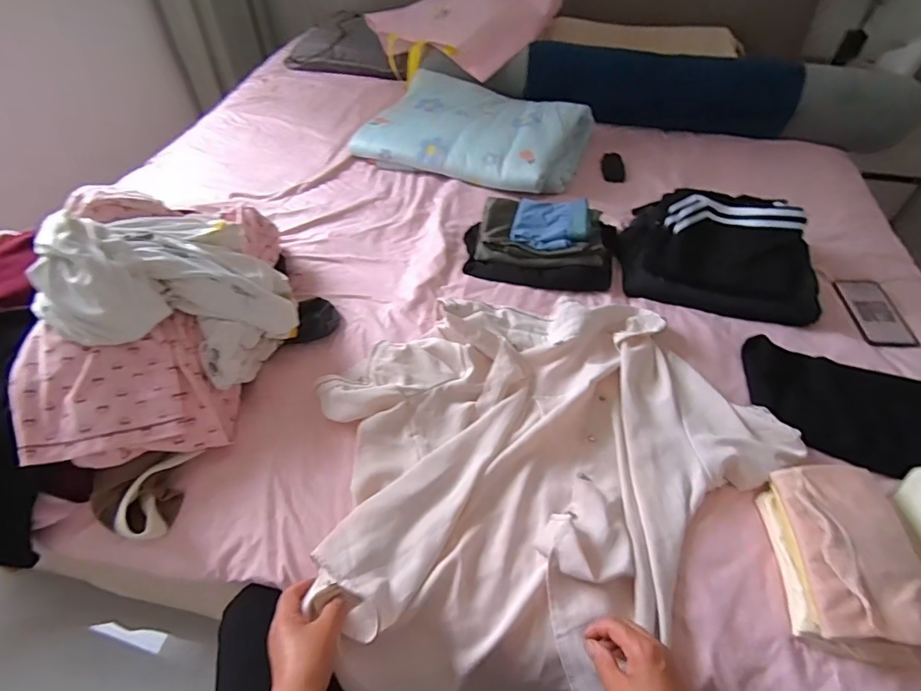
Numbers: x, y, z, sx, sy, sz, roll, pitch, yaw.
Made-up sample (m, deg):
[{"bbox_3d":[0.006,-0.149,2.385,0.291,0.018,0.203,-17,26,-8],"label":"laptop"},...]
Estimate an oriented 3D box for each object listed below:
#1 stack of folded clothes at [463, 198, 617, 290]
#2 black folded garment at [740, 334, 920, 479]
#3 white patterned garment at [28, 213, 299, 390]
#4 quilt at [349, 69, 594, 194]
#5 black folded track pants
[{"bbox_3d":[0.161,-0.208,0.937,0.289,0.070,0.189,6,49,5],"label":"stack of folded clothes"},{"bbox_3d":[0.575,0.090,0.689,0.297,0.049,0.183,15,50,13],"label":"black folded garment"},{"bbox_3d":[-0.396,-0.072,0.695,0.217,0.258,0.278,23,52,18],"label":"white patterned garment"},{"bbox_3d":[0.039,-0.549,1.223,0.535,0.108,0.352,21,52,17],"label":"quilt"},{"bbox_3d":[0.458,-0.191,0.888,0.354,0.124,0.235,12,50,10],"label":"black folded track pants"}]

